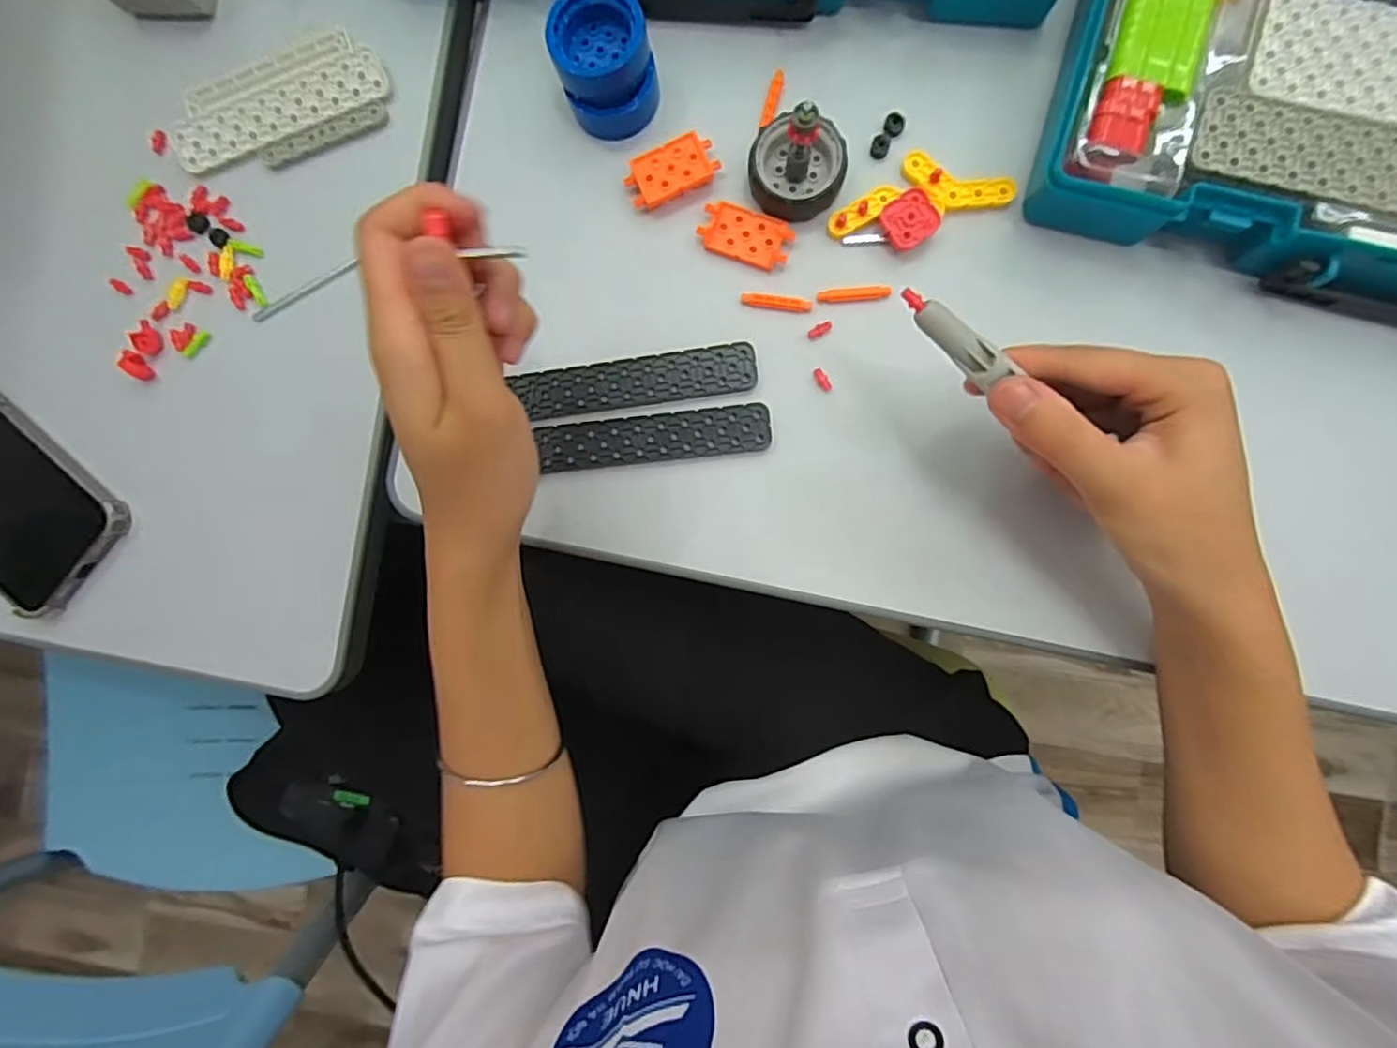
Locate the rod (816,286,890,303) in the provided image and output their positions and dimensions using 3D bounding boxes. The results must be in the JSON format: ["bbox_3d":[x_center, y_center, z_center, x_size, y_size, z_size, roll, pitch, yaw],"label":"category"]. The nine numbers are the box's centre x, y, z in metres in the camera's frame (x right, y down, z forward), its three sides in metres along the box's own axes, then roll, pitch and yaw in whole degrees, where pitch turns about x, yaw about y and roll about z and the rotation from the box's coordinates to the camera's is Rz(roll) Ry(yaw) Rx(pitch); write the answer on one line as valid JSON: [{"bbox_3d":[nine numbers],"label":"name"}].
[{"bbox_3d":[0.081,-0.120,0.326,0.037,0.004,0.007,-2,90,5],"label":"rod"}]

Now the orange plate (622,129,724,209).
[{"bbox_3d":[-0.014,-0.187,0.333,0.048,0.013,0.025,-23,88,4],"label":"orange plate"}]

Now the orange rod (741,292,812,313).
[{"bbox_3d":[0.041,-0.117,0.329,0.037,0.004,0.007,8,91,5],"label":"orange rod"}]

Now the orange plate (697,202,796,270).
[{"bbox_3d":[0.025,-0.153,0.330,0.047,0.004,0.026,21,92,4],"label":"orange plate"}]

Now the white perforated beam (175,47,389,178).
[{"bbox_3d":[-0.232,-0.228,0.348,0.125,0.008,0.030,-21,89,4],"label":"white perforated beam"}]

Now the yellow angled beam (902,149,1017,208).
[{"bbox_3d":[0.132,-0.175,0.321,0.058,0.004,0.021,22,92,4],"label":"yellow angled beam"}]

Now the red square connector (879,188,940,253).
[{"bbox_3d":[0.108,-0.156,0.321,0.027,0.009,0.026,-32,88,4],"label":"red square connector"}]

